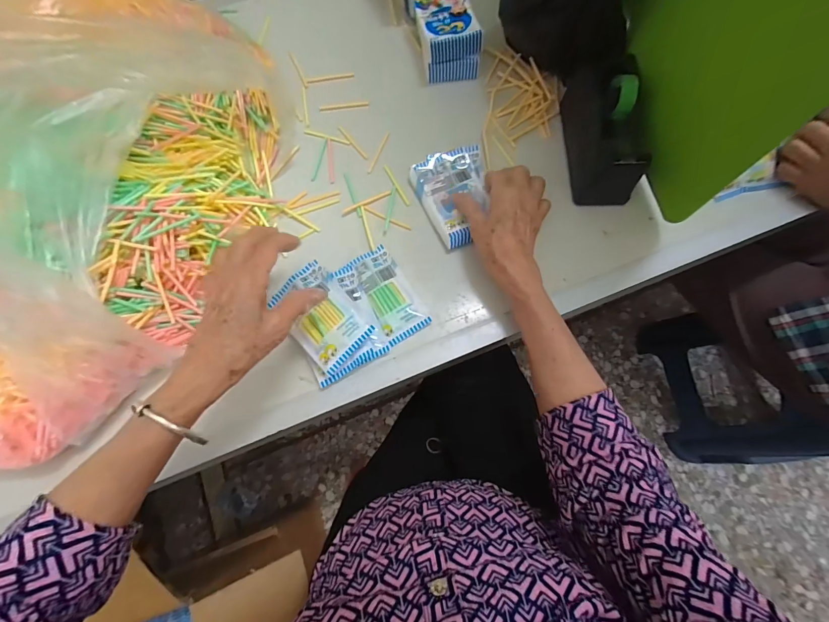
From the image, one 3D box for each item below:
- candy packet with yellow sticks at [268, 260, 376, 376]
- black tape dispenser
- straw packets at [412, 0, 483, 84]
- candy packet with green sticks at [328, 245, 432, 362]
[{"bbox_3d":[-0.095,0.004,0.364,0.065,0.015,0.104,-40,78,-10],"label":"candy packet with yellow sticks"},{"bbox_3d":[0.211,-0.200,0.403,0.057,0.075,0.146,-1,74,0],"label":"black tape dispenser"},{"bbox_3d":[0.040,-0.363,0.467,0.072,0.045,0.113,-7,74,-2],"label":"straw packets"},{"bbox_3d":[-0.040,-0.012,0.386,0.074,0.012,0.102,-31,76,-8],"label":"candy packet with green sticks"}]

